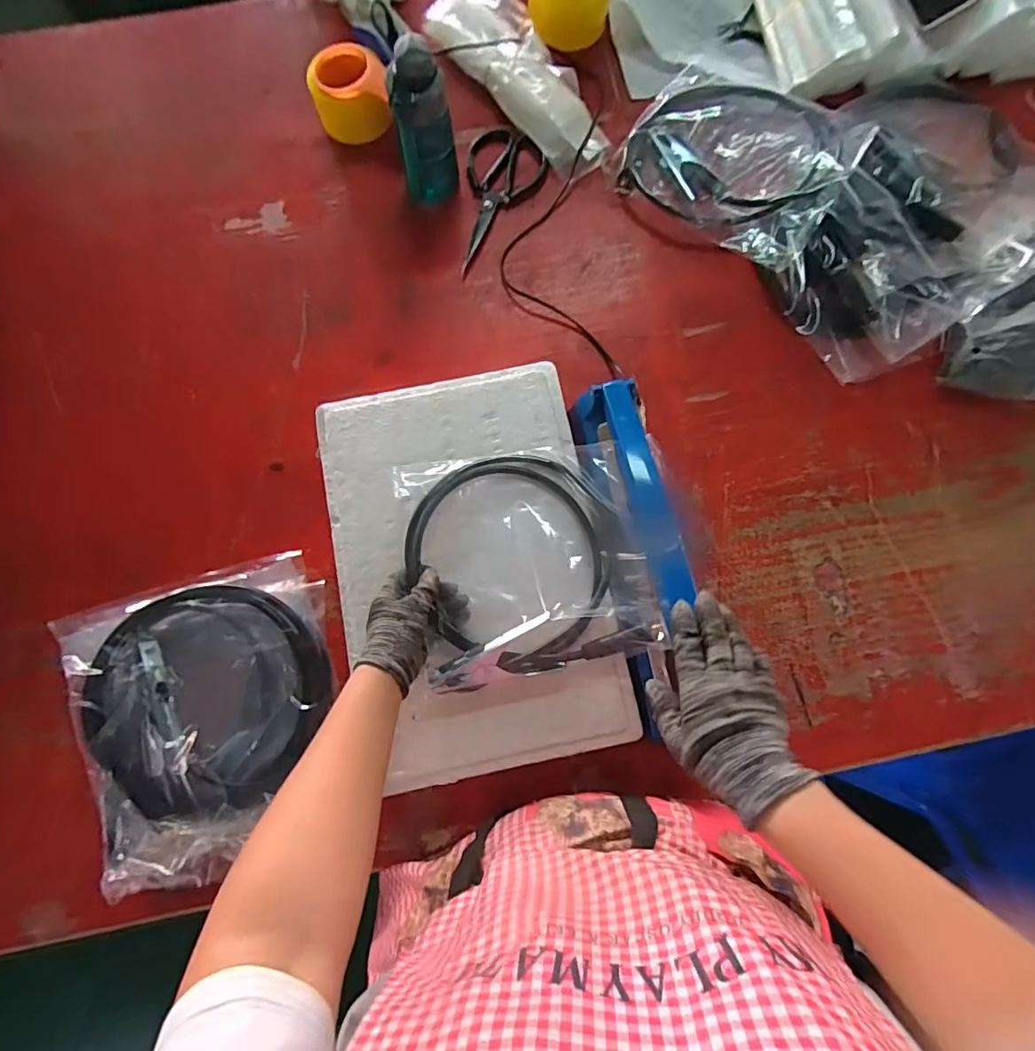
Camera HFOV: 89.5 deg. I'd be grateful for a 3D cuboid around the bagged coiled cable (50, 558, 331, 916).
[{"bbox_3d":[-0.311,0.198,0.542,0.260,0.061,0.296,-16,81,-3],"label":"bagged coiled cable"}]

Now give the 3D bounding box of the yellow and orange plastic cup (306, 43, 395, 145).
[{"bbox_3d":[-0.226,-0.587,0.714,0.107,0.069,0.098,-13,81,-2],"label":"yellow and orange plastic cup"}]

